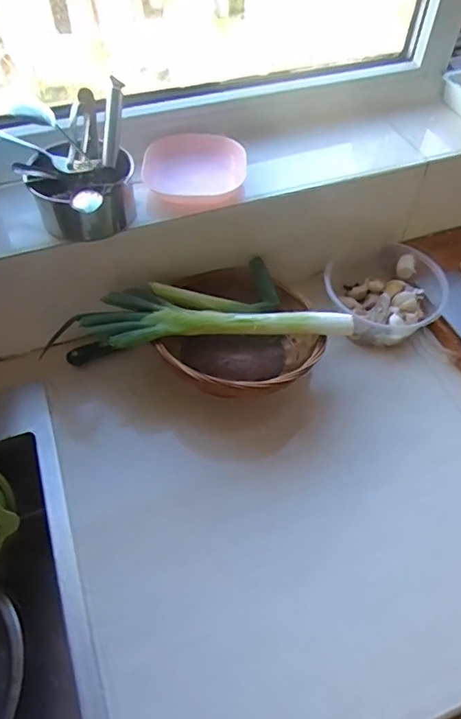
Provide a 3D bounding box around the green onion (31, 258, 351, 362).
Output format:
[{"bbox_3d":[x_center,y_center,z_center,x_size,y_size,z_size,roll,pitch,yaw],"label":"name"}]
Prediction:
[{"bbox_3d":[-0.046,-0.064,0.655,0.369,0.065,0.146,-6,54,-5],"label":"green onion"}]

